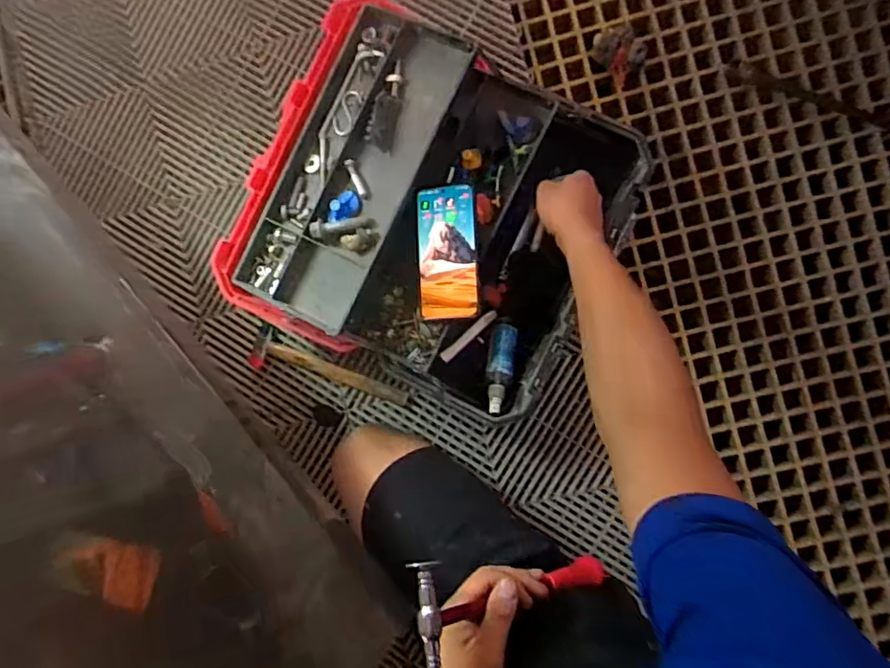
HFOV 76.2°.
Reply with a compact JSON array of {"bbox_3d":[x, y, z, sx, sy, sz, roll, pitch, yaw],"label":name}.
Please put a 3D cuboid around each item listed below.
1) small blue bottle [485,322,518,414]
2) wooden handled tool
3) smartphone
[{"bbox_3d":[0.075,0.043,0.768,0.036,0.026,0.130,8,66,4],"label":"small blue bottle"},{"bbox_3d":[-0.183,0.065,0.869,0.252,0.033,0.064,23,91,4],"label":"wooden handled tool"},{"bbox_3d":[0.003,-0.098,0.680,0.075,0.007,0.159,-3,87,23],"label":"smartphone"}]

